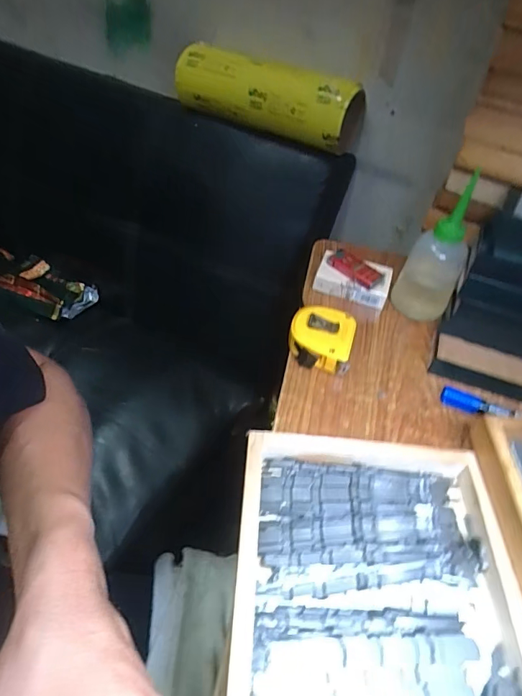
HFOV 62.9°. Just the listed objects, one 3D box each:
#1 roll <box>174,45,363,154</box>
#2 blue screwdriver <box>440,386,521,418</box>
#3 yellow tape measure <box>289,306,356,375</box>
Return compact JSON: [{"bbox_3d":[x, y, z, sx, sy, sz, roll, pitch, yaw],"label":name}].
[{"bbox_3d":[0.003,-0.412,0.693,0.345,0.105,0.073,32,53,21],"label":"roll"},{"bbox_3d":[0.215,0.059,0.422,0.072,0.013,0.016,20,54,19],"label":"blue screwdriver"},{"bbox_3d":[0.065,-0.013,0.457,0.064,0.034,0.071,10,51,11],"label":"yellow tape measure"}]

